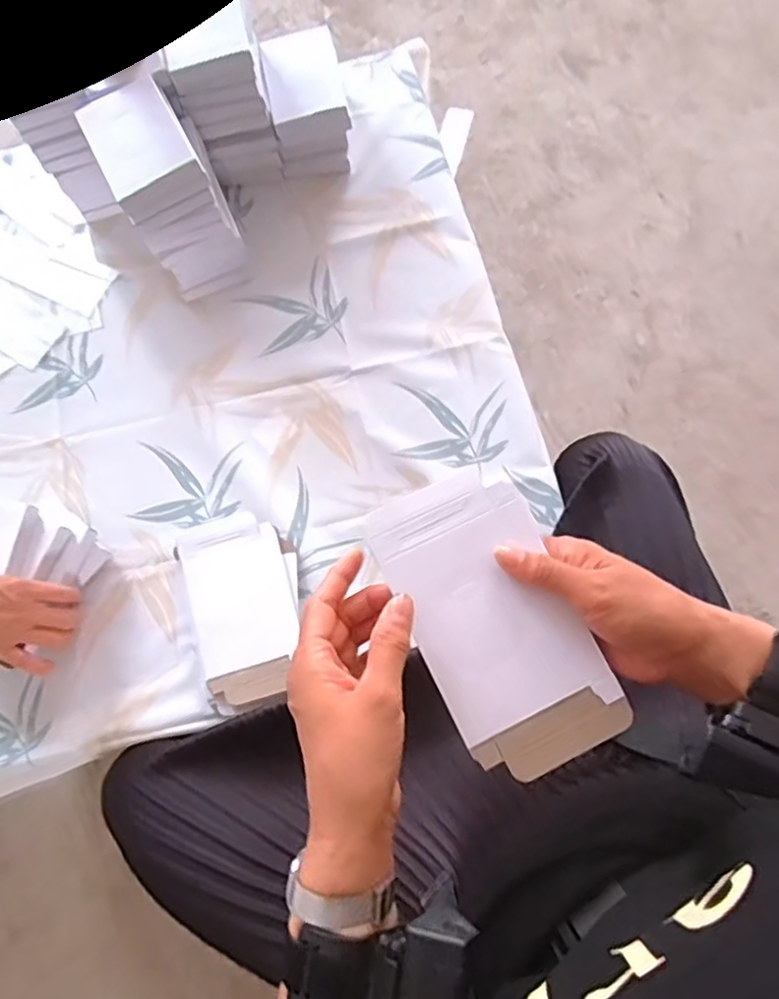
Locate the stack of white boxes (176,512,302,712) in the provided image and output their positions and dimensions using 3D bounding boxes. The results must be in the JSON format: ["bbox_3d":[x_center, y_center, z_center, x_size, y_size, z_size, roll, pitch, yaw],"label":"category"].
[{"bbox_3d":[-0.145,0.108,0.672,0.115,0.028,0.188,-21,73,-2],"label":"stack of white boxes"}]

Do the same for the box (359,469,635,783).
[{"bbox_3d":[0.066,0.076,0.411,0.099,0.011,0.184,-25,82,-7],"label":"box"}]

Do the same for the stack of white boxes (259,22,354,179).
[{"bbox_3d":[-0.100,-0.490,0.817,0.093,0.094,0.136,-12,73,1],"label":"stack of white boxes"}]

